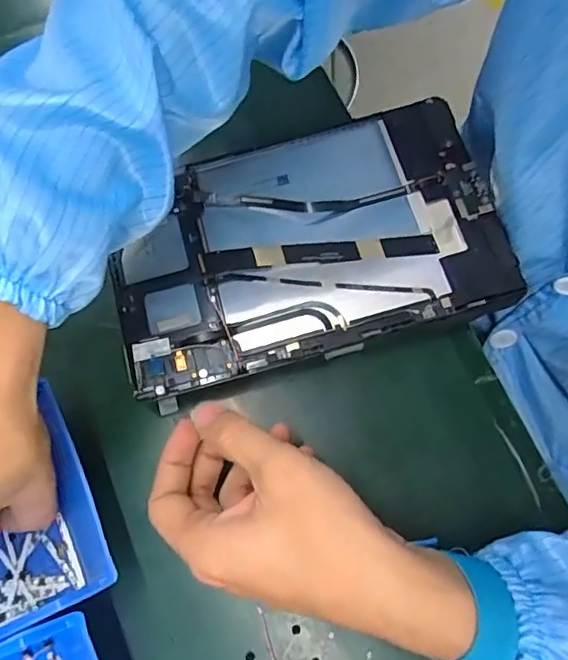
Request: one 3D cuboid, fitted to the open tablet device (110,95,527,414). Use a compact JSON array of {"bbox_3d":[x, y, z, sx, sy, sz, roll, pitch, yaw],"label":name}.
[{"bbox_3d":[0.010,-0.055,0.354,0.235,0.009,0.148,-17,72,-1],"label":"open tablet device"}]

